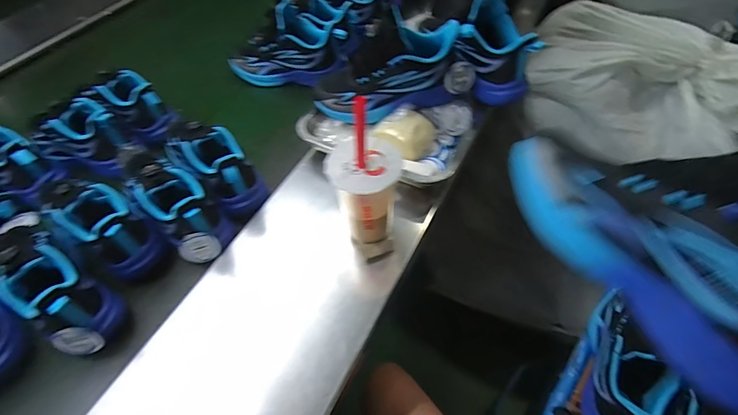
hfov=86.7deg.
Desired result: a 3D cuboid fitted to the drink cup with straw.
[{"bbox_3d":[-0.005,-0.026,0.464,0.082,0.212,0.081,-2,52,2],"label":"drink cup with straw"}]

